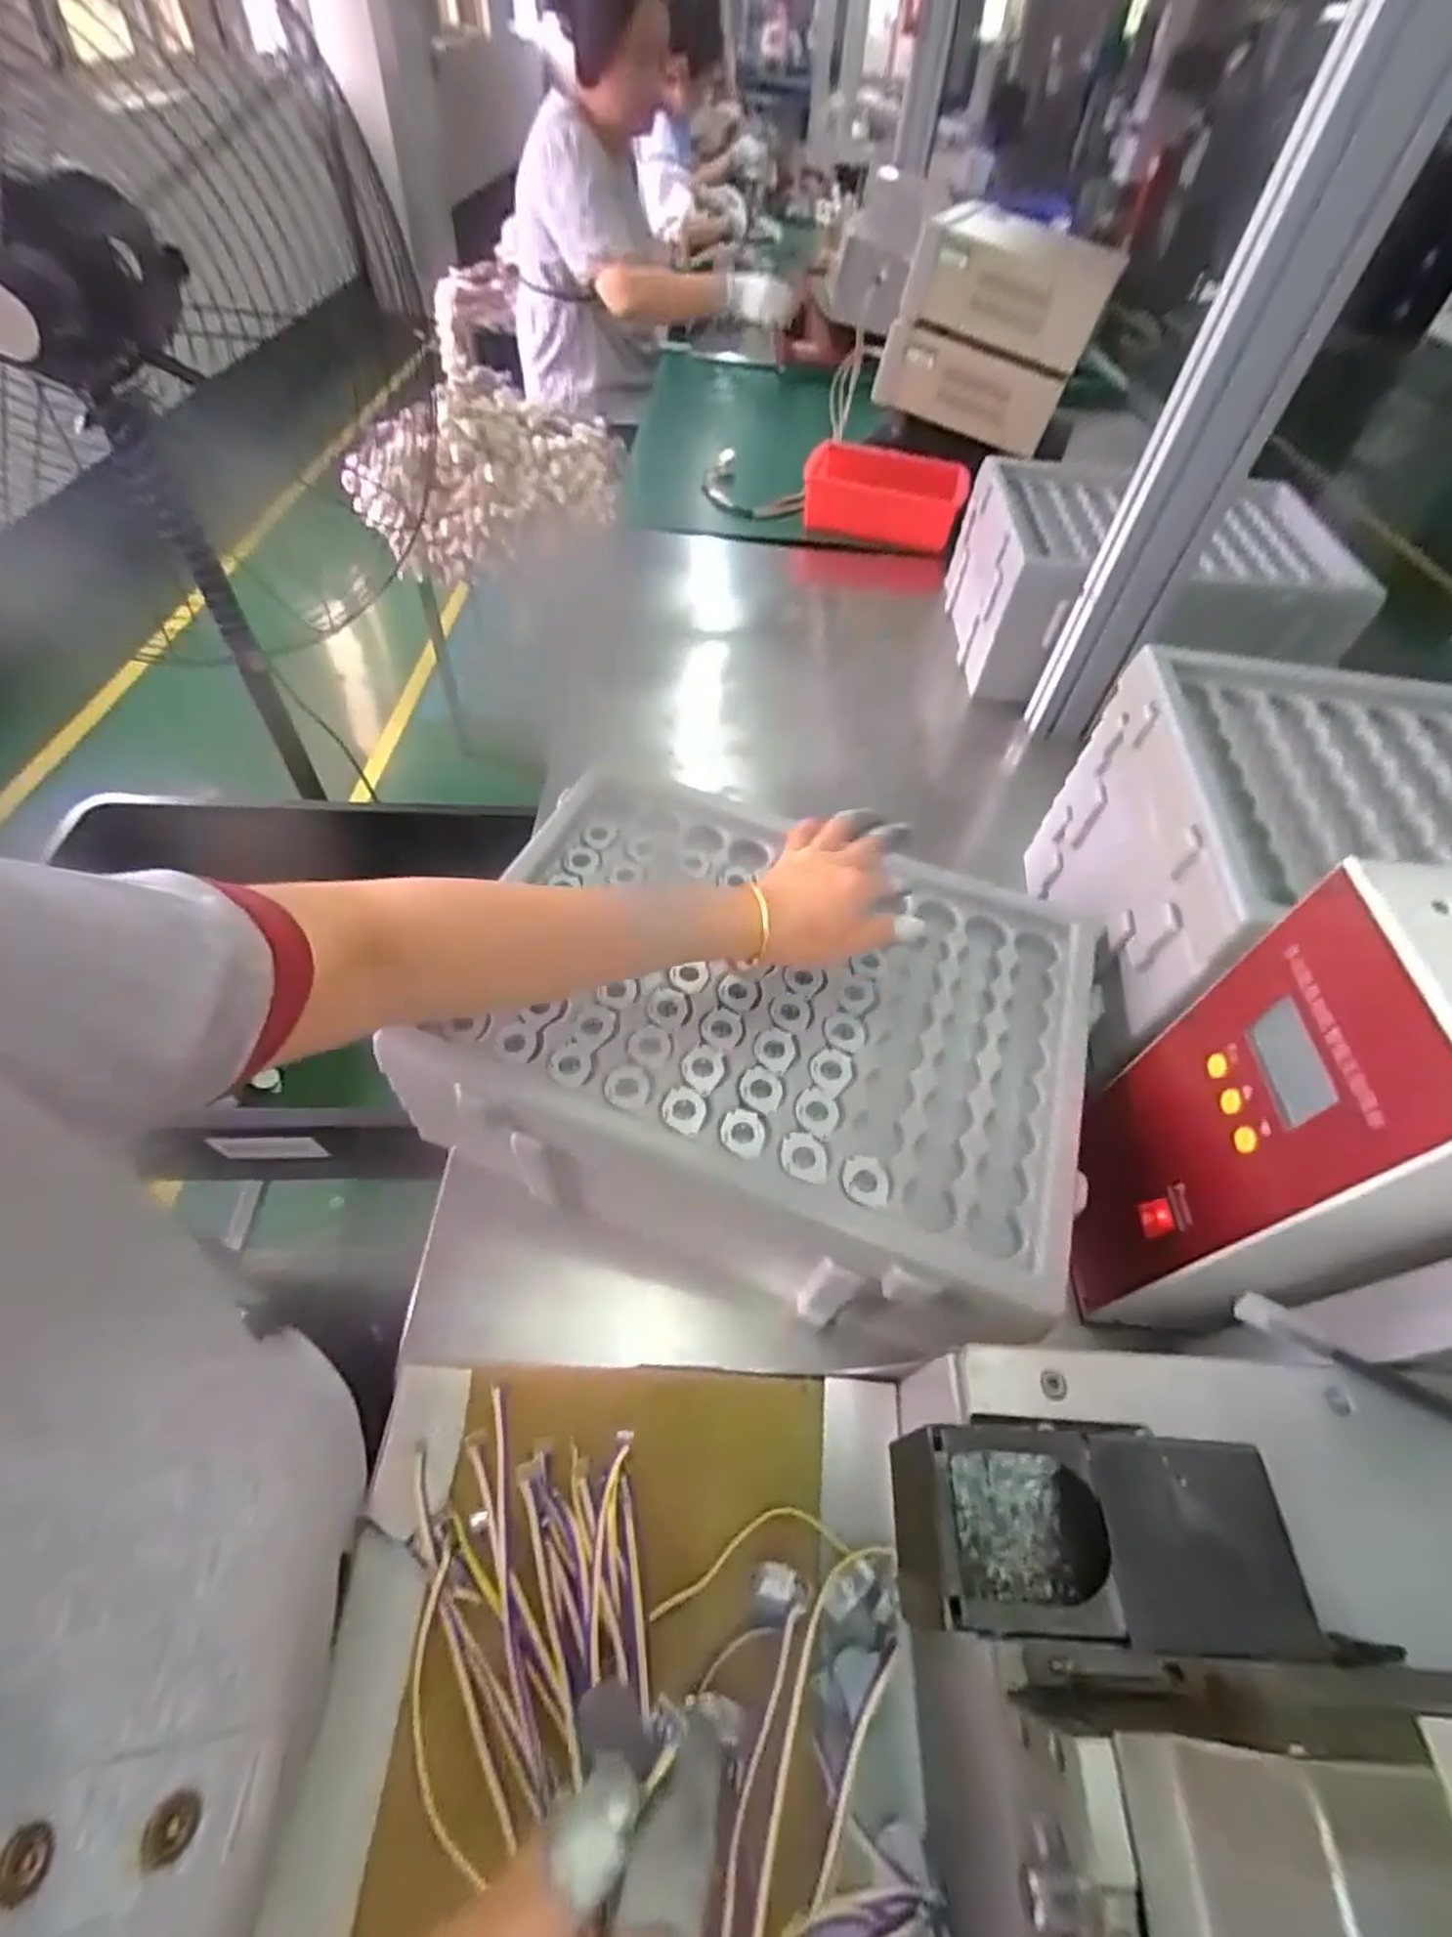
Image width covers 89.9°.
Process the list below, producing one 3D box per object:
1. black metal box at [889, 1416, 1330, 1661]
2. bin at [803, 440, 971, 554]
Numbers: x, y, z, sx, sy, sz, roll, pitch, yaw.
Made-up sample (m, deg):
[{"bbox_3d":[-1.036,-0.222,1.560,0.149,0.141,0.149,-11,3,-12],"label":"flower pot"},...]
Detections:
[{"bbox_3d":[0.117,0.196,0.255,0.119,0.073,0.067,4,53,-1],"label":"black metal box"},{"bbox_3d":[0.252,-0.769,1.177,0.256,0.075,0.205,17,54,9],"label":"bin"}]

